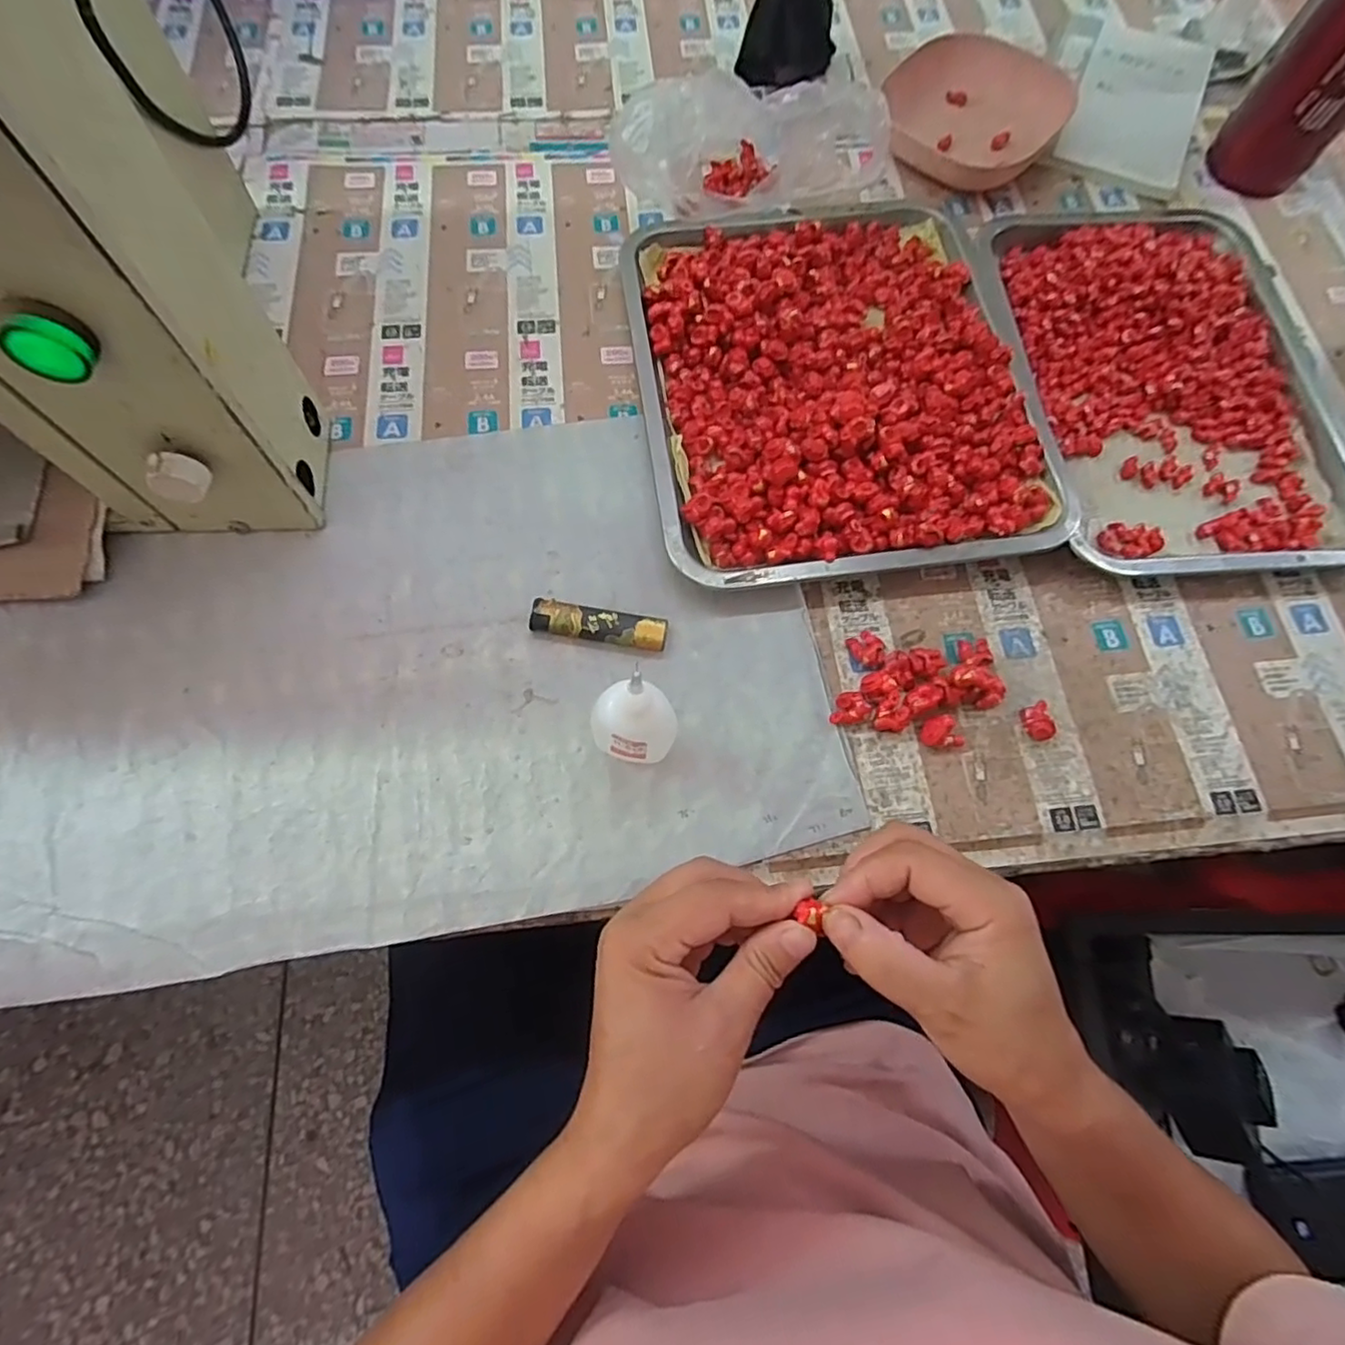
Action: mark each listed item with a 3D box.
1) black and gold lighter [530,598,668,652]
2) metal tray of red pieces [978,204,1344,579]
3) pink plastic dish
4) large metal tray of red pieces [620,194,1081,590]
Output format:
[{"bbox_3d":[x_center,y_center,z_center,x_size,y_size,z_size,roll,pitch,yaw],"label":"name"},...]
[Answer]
[{"bbox_3d":[-0.043,-0.028,0.373,0.079,0.012,0.020,8,71,1],"label":"black and gold lighter"},{"bbox_3d":[0.351,-0.220,0.443,0.212,0.034,0.327,-3,72,-3],"label":"metal tray of red pieces"},{"bbox_3d":[0.247,-0.466,0.520,0.142,0.029,0.157,25,72,7],"label":"pink plastic dish"},{"bbox_3d":[0.107,-0.207,0.430,0.257,0.034,0.306,-8,72,-4],"label":"large metal tray of red pieces"}]

